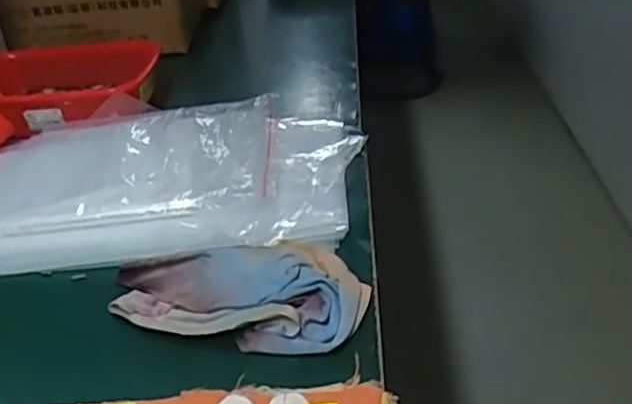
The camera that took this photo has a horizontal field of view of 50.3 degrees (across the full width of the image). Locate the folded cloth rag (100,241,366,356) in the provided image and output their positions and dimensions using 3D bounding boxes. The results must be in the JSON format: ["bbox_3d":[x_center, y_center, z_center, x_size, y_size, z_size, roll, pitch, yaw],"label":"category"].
[{"bbox_3d":[-0.056,0.062,0.476,0.178,0.024,0.093,4,34,14],"label":"folded cloth rag"}]

